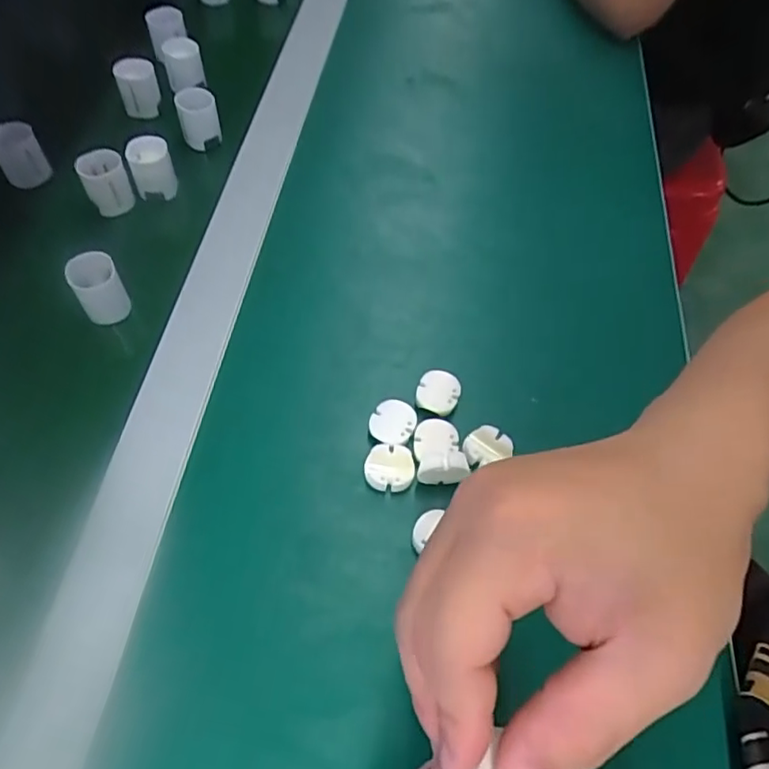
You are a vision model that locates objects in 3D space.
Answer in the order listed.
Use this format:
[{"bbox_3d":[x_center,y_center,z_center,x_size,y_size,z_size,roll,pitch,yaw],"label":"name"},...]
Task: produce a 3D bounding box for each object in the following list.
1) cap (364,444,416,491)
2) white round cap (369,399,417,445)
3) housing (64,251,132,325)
[{"bbox_3d":[0.003,0.047,0.336,0.027,0.012,0.024,7,54,-2],"label":"cap"},{"bbox_3d":[0.005,0.023,0.350,0.024,0.014,0.027,22,55,9],"label":"white round cap"},{"bbox_3d":[-0.179,-0.061,0.377,0.028,0.034,0.031,-29,63,-25],"label":"housing"}]

